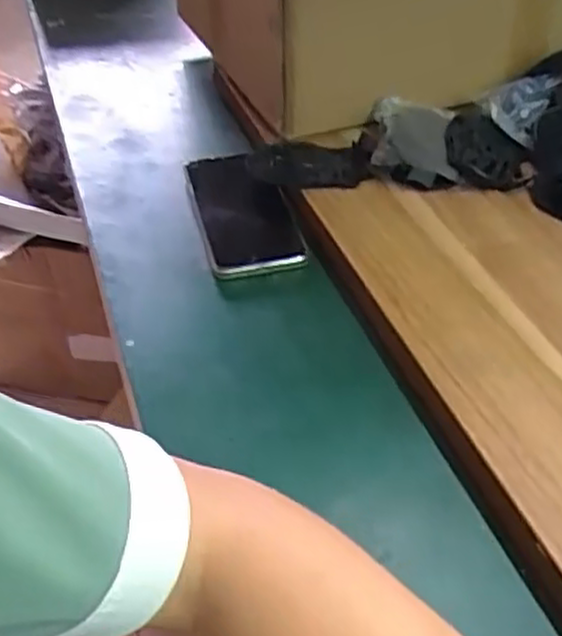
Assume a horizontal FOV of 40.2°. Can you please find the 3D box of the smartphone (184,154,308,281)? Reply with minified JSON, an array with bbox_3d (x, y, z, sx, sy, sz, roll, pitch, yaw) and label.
[{"bbox_3d":[-0.035,-0.097,0.649,0.073,0.008,0.165,-12,44,-8],"label":"smartphone"}]

